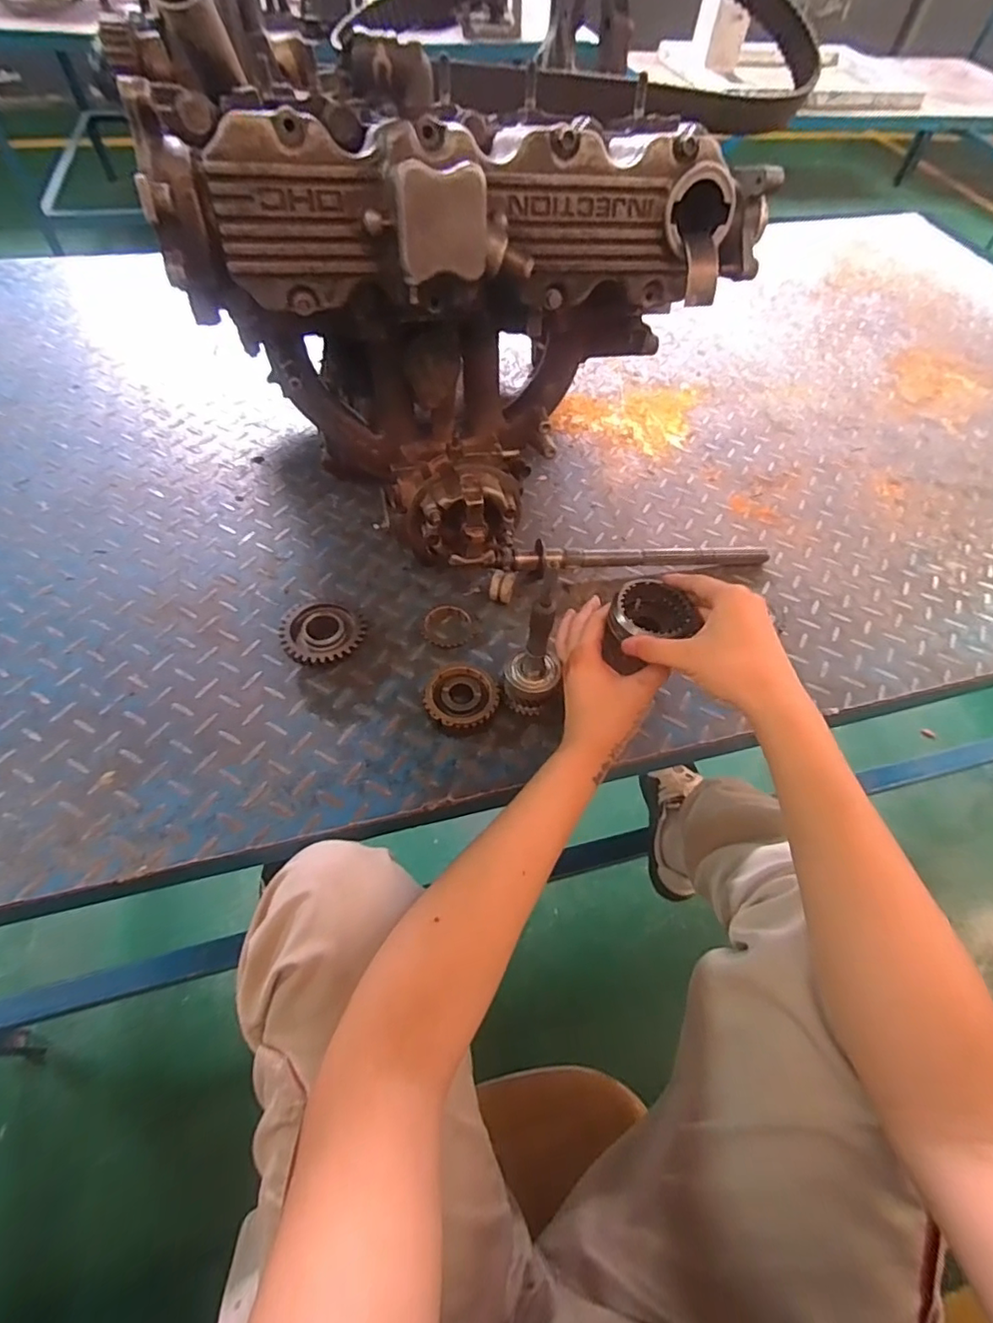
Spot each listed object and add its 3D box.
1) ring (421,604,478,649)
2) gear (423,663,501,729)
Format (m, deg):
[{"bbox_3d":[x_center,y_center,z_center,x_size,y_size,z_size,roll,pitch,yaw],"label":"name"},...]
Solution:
[{"bbox_3d":[-0.050,-0.037,0.593,0.060,0.013,0.055,2,57,-3],"label":"ring"},{"bbox_3d":[-0.033,0.036,0.530,0.069,0.027,0.065,2,57,-3],"label":"gear"}]

